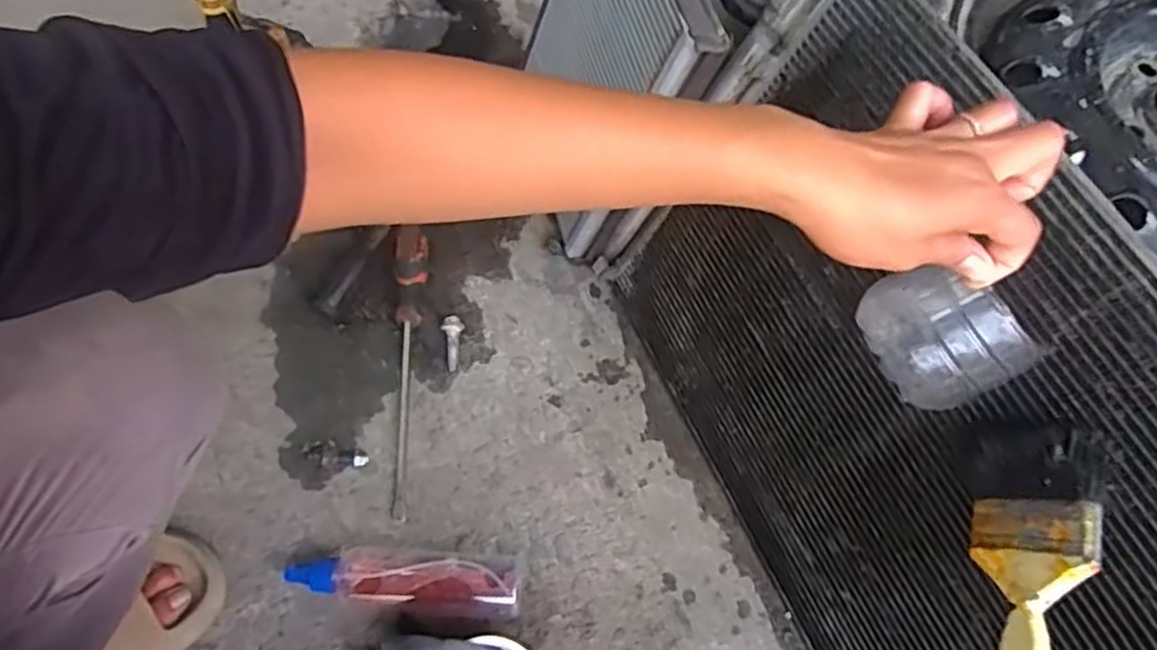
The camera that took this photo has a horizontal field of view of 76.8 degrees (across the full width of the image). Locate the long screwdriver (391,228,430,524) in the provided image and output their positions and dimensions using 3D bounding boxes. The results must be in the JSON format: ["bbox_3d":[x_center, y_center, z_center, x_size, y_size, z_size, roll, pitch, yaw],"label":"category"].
[{"bbox_3d":[-0.159,0.035,0.692,0.033,0.029,0.285,-3,63,-6],"label":"long screwdriver"}]

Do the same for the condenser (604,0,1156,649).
[{"bbox_3d":[0.219,0.074,0.521,0.018,0.374,0.574,-10,62,-34],"label":"condenser"}]

